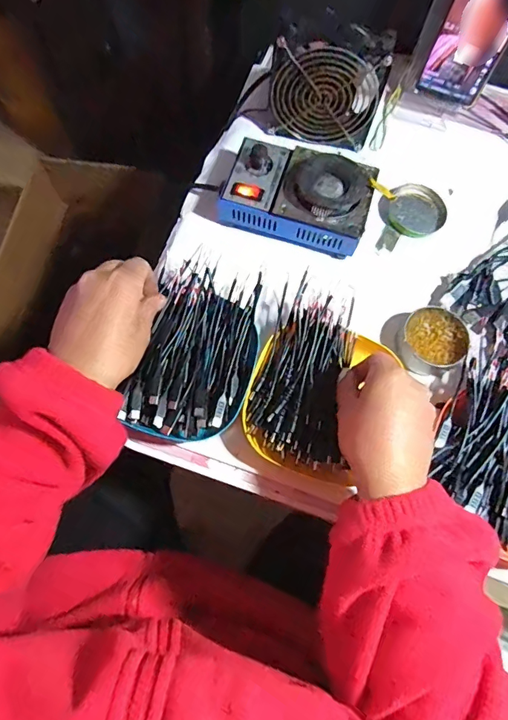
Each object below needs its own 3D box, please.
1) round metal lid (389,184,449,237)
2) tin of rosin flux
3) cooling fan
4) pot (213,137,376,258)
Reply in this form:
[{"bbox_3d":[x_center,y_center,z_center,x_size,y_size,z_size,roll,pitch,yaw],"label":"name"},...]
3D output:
[{"bbox_3d":[0.189,-0.171,0.510,0.062,0.012,0.064,1,71,-2],"label":"round metal lid"},{"bbox_3d":[0.175,-0.018,0.436,0.062,0.023,0.062,1,71,-2],"label":"tin of rosin flux"},{"bbox_3d":[0.068,-0.291,0.485,0.137,0.105,0.032,12,71,2],"label":"cooling fan"},{"bbox_3d":[0.047,-0.173,0.474,0.148,0.063,0.100,18,71,4],"label":"pot"}]

